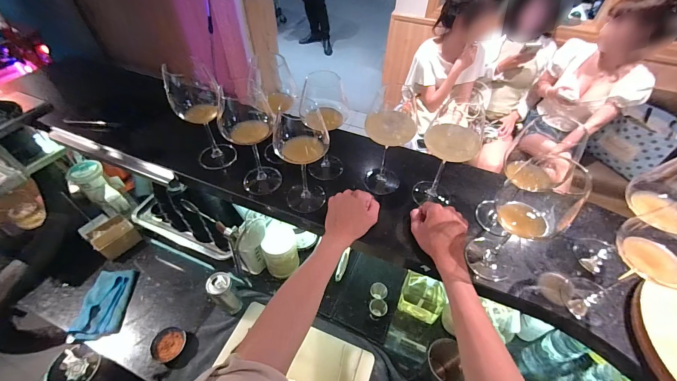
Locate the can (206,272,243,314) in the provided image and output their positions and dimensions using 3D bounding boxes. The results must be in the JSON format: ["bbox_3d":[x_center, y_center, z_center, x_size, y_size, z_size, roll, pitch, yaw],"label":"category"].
[{"bbox_3d":[-0.279,0.261,0.737,0.060,0.130,0.057,35,57,26],"label":"can"}]

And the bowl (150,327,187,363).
[{"bbox_3d":[-0.413,0.374,0.721,0.076,0.030,0.074,0,49,0],"label":"bowl"}]

